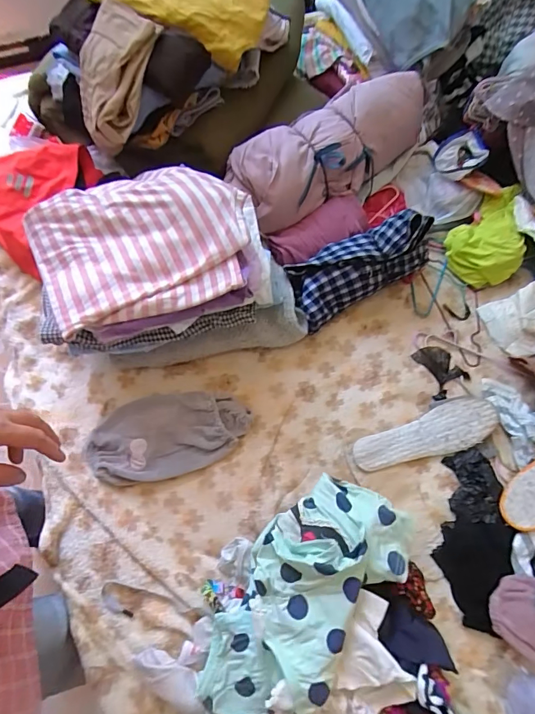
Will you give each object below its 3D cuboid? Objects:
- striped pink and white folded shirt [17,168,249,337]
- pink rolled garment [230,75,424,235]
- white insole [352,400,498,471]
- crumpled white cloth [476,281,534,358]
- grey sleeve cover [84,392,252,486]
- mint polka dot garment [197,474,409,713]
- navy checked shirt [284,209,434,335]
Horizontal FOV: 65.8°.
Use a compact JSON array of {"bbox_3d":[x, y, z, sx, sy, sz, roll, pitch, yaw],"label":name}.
[{"bbox_3d":[-0.184,-0.179,0.624,0.321,0.039,0.243,-16,69,-7],"label":"striped pink and white folded shirt"},{"bbox_3d":[0.133,-0.412,0.828,0.437,0.112,0.149,-32,72,-14],"label":"pink rolled garment"},{"bbox_3d":[0.272,0.135,0.707,0.254,0.014,0.075,-18,69,-7],"label":"white insole"},{"bbox_3d":[0.501,-0.071,0.794,0.146,0.035,0.123,-19,69,-7],"label":"crumpled white cloth"},{"bbox_3d":[-0.165,0.131,0.696,0.272,0.041,0.140,-8,68,-3],"label":"grey sleeve cover"},{"bbox_3d":[0.042,0.314,0.531,0.162,0.076,0.328,37,82,14],"label":"mint polka dot garment"},{"bbox_3d":[0.171,-0.163,0.772,0.271,0.102,0.122,-29,70,2],"label":"navy checked shirt"}]

